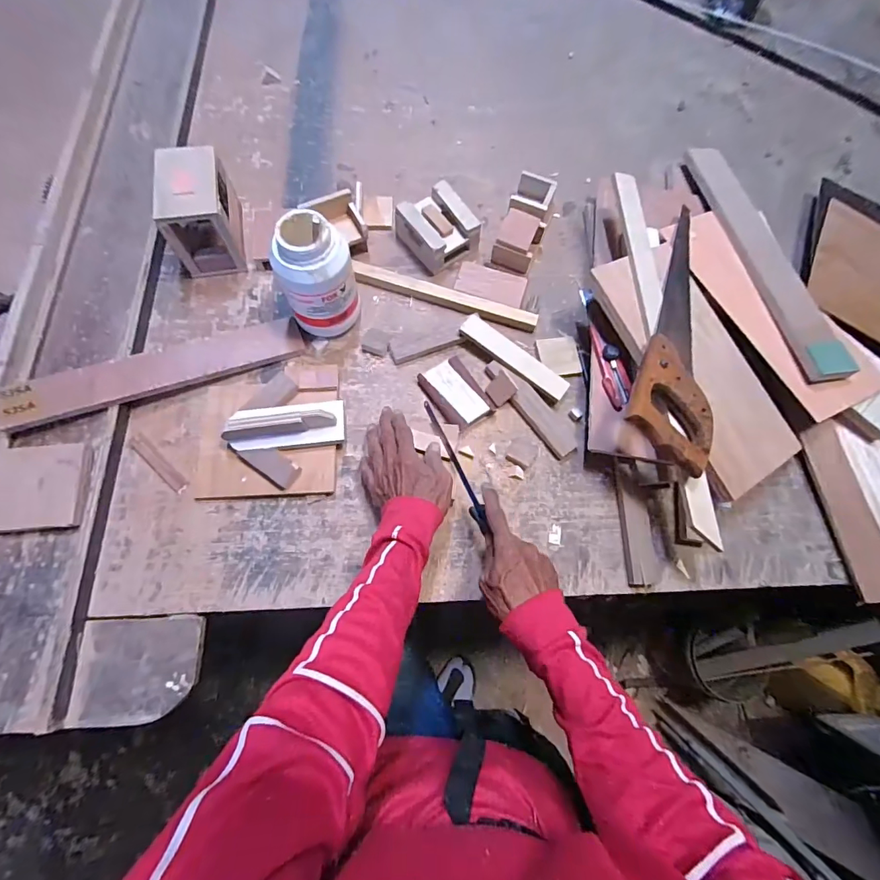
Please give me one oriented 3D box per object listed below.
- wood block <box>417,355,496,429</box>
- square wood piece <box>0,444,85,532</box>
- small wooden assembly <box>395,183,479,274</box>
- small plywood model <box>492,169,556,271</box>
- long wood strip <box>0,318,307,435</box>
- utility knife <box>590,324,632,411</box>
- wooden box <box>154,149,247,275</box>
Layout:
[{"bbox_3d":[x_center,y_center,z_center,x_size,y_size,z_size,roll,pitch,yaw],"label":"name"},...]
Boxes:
[{"bbox_3d":[0.024,-0.066,0.617,0.068,0.017,0.099,-35,74,-13],"label":"wood block"},{"bbox_3d":[-0.485,0.057,0.529,0.093,0.019,0.099,-1,74,-22],"label":"square wood piece"},{"bbox_3d":[-0.004,-0.331,0.683,0.099,0.052,0.109,-36,75,-14],"label":"small wooden assembly"},{"bbox_3d":[0.136,-0.347,0.699,0.070,0.049,0.166,17,70,5],"label":"small plywood model"},{"bbox_3d":[-0.368,-0.093,0.594,0.366,0.023,0.072,-20,67,-19],"label":"long wood strip"},{"bbox_3d":[0.236,-0.101,0.601,0.032,0.018,0.123,-6,70,-4],"label":"utility knife"},{"bbox_3d":[-0.340,-0.327,0.631,0.084,0.121,0.129,-9,70,-5],"label":"wooden box"}]

